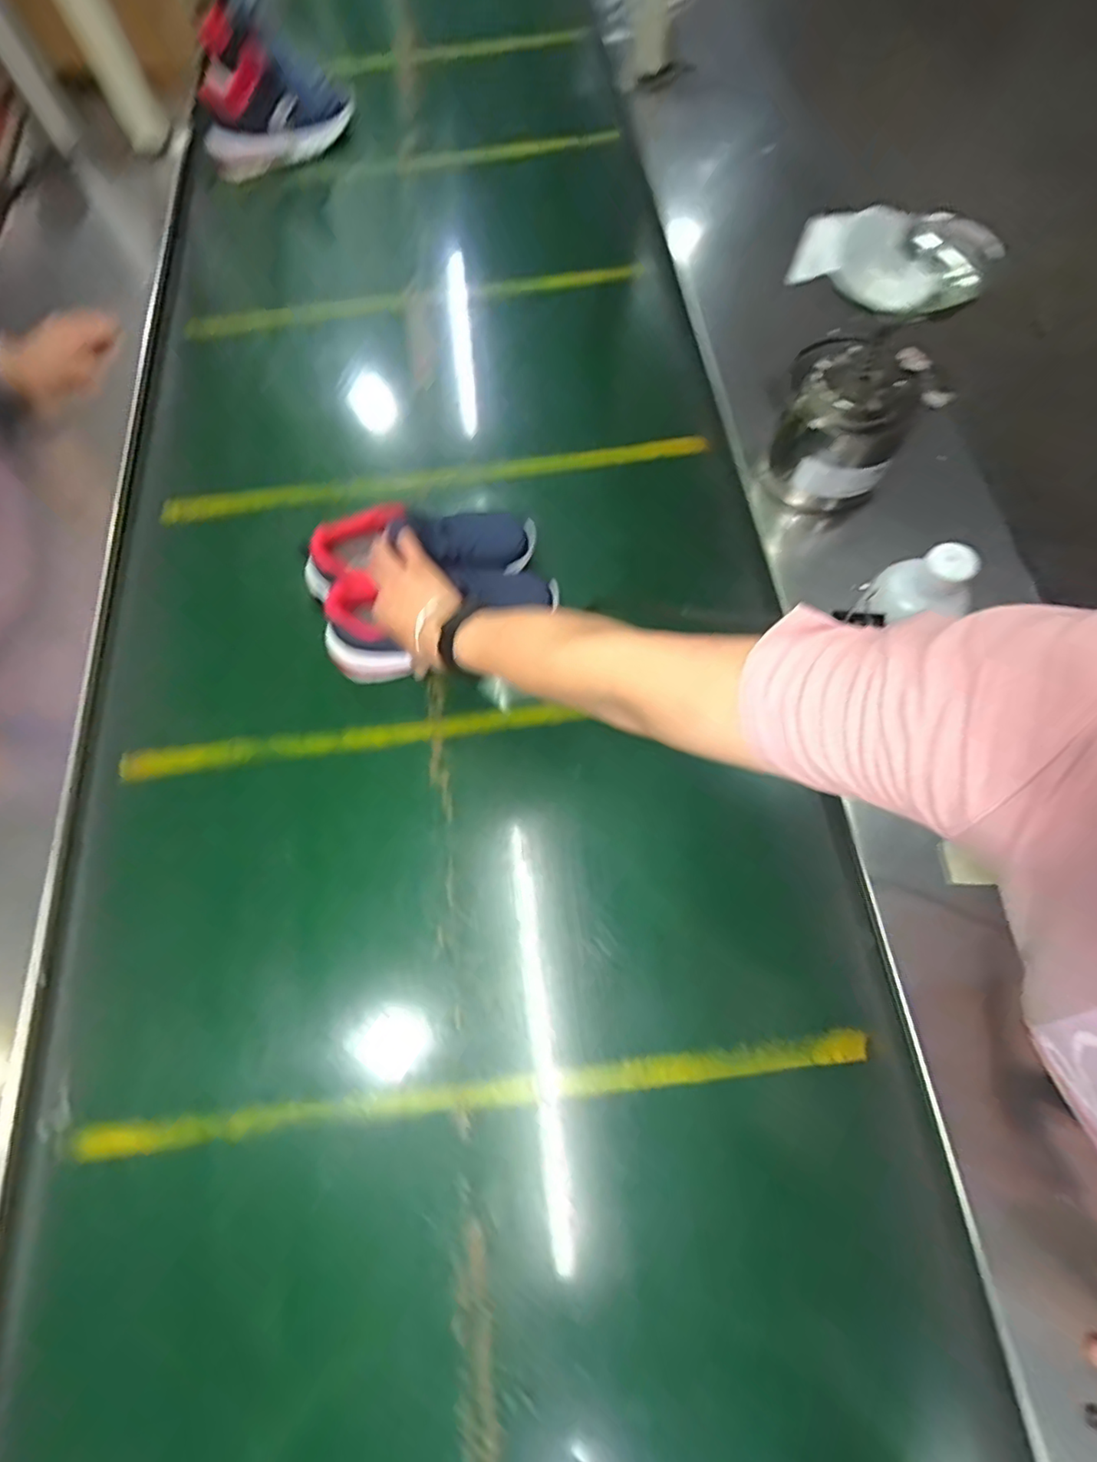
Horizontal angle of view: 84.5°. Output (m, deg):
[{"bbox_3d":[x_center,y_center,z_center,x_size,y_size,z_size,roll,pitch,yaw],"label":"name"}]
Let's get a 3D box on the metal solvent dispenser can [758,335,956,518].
[{"bbox_3d":[0.332,-0.340,0.670,0.140,0.125,0.150,-1,69,3],"label":"metal solvent dispenser can"}]

